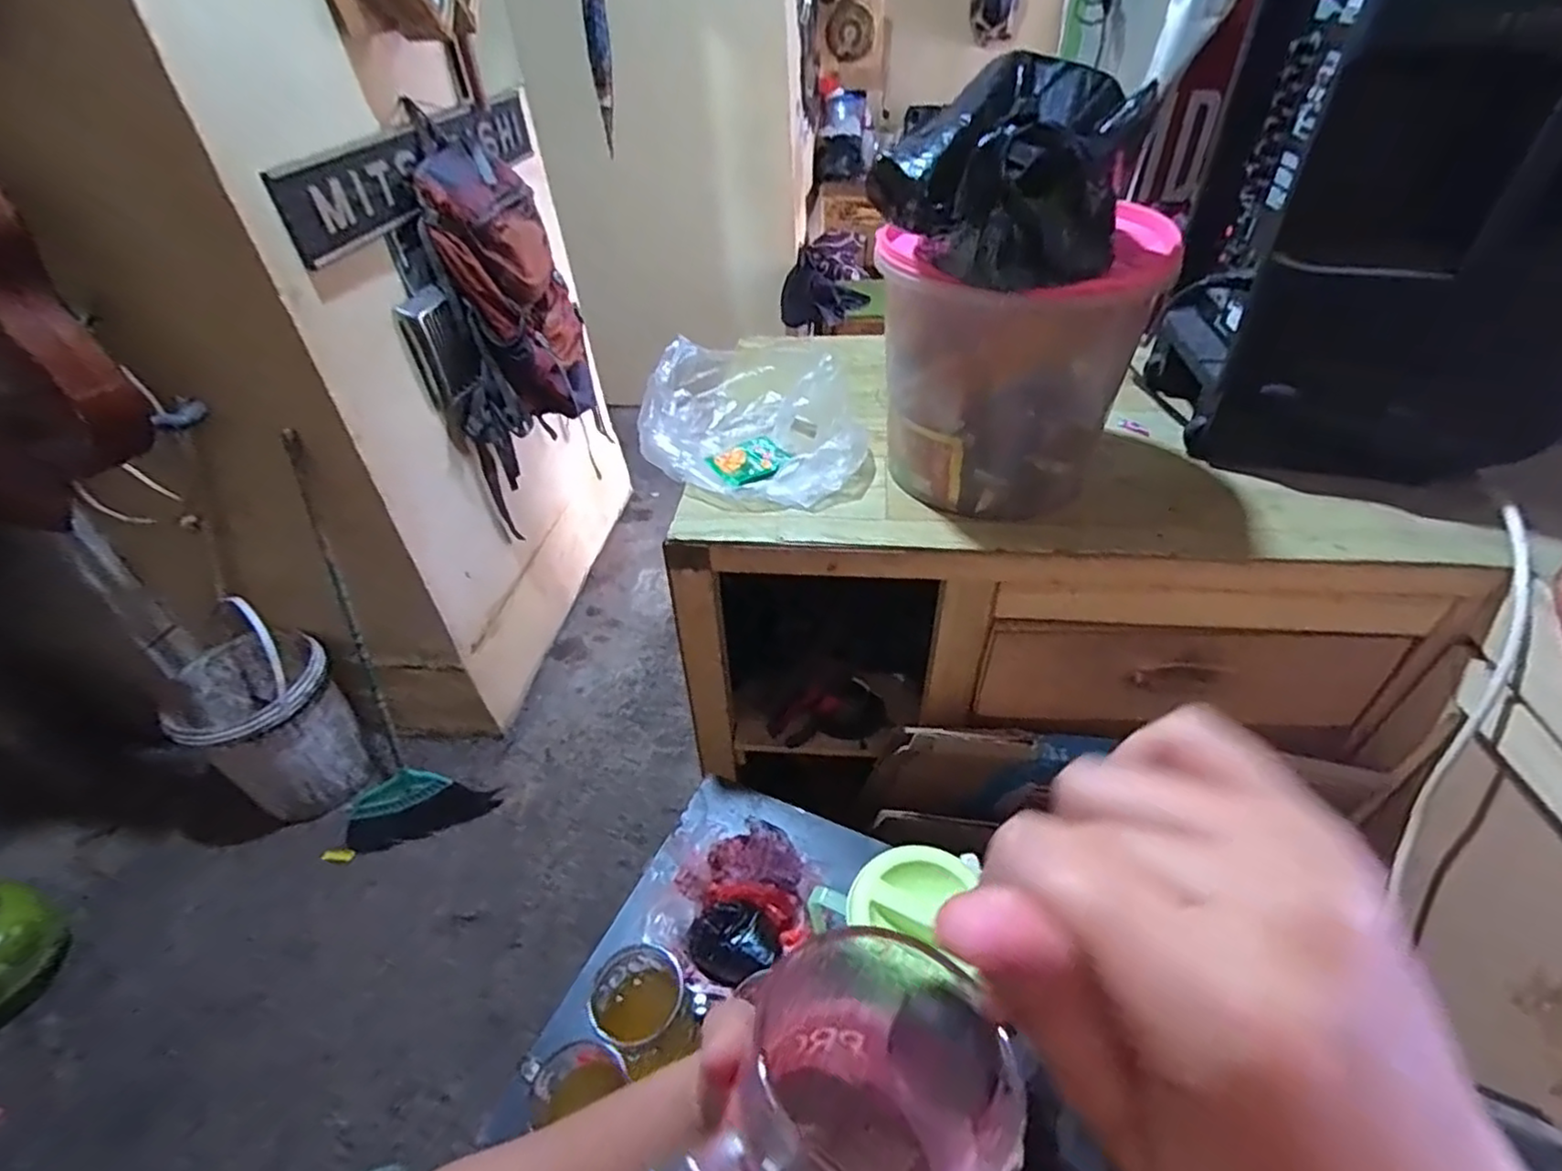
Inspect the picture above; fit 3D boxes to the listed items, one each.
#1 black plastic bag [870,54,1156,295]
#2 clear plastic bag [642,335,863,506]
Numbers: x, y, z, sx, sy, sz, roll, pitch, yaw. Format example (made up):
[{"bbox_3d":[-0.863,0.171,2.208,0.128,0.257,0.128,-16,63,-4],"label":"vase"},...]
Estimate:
[{"bbox_3d":[0.165,-0.305,0.527,0.179,0.116,0.233,12,44,18],"label":"black plastic bag"},{"bbox_3d":[-0.045,-0.190,0.788,0.212,0.097,0.263,-20,44,-16],"label":"clear plastic bag"}]

